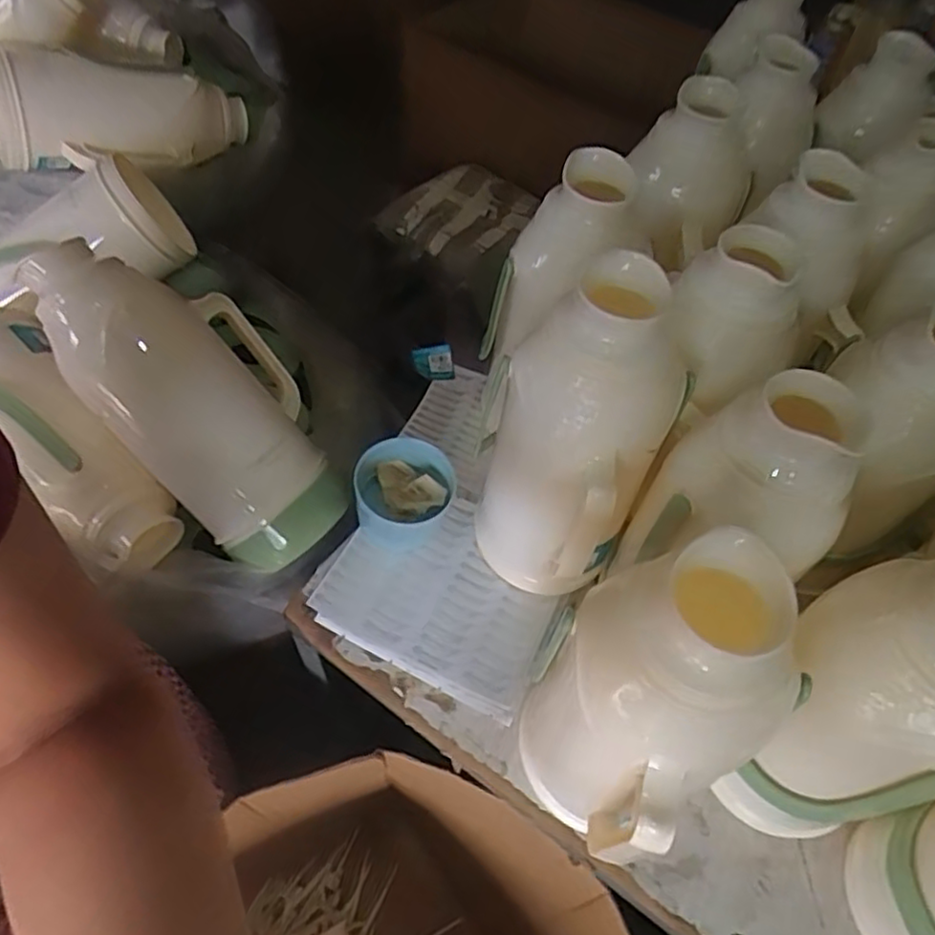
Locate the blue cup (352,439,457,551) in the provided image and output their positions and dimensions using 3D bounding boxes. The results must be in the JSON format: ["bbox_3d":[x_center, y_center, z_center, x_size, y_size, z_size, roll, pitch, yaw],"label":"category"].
[{"bbox_3d":[-0.073,0.031,0.729,0.102,0.080,0.095,2,55,-3],"label":"blue cup"}]

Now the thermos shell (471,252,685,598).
[{"bbox_3d":[0.094,-0.016,0.626,0.145,0.328,0.131,38,61,21],"label":"thermos shell"}]

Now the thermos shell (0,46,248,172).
[{"bbox_3d":[-0.497,-0.514,1.014,0.360,0.139,0.165,-17,56,-34],"label":"thermos shell"}]

